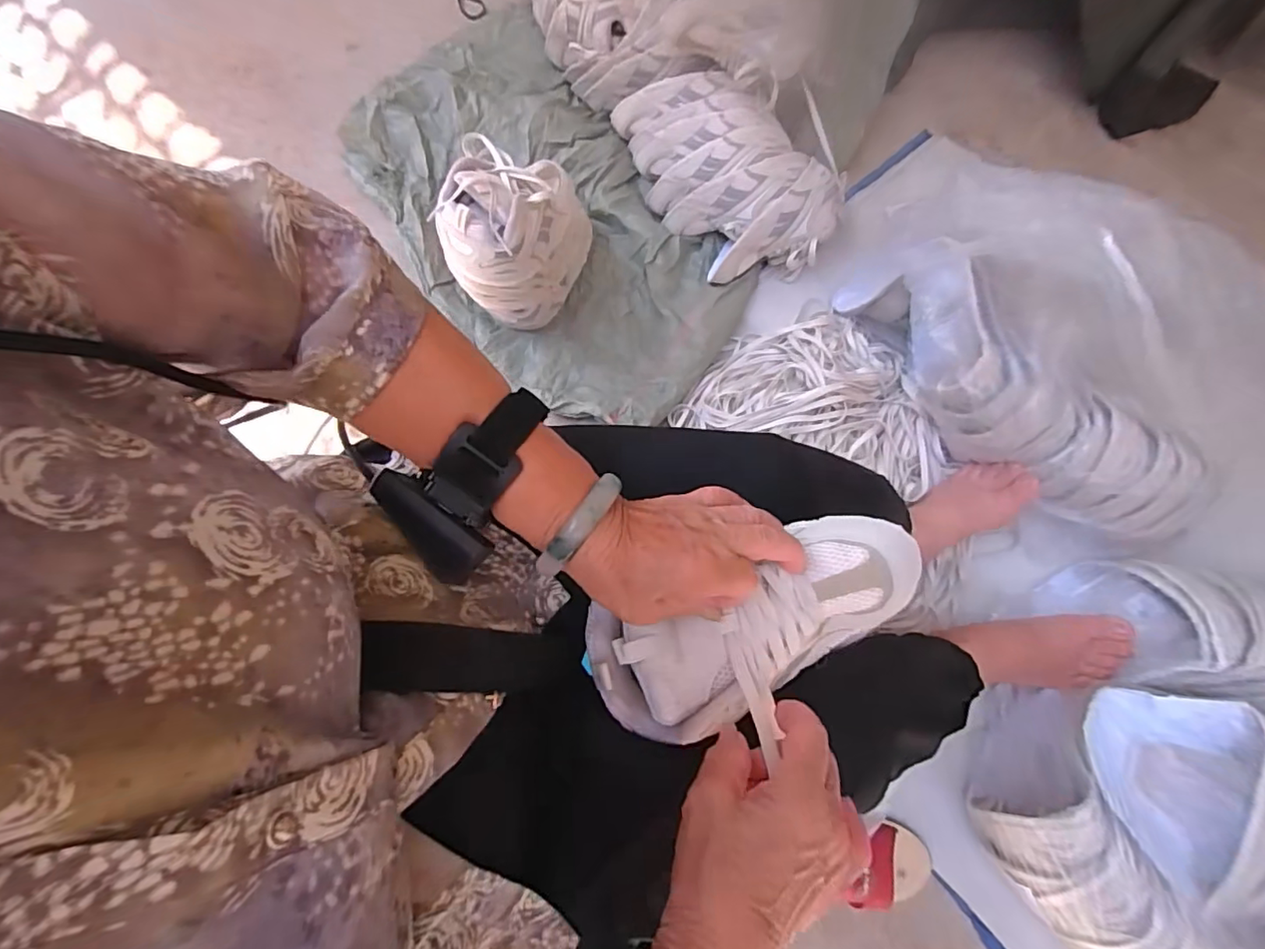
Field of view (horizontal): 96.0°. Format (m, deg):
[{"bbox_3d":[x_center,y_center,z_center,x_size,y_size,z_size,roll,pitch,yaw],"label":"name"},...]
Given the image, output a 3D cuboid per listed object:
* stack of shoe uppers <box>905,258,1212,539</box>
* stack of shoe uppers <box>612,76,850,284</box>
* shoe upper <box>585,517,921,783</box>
[{"bbox_3d":[0.466,-0.068,0.670,0.410,0.178,0.123,38,77,-1],"label":"stack of shoe uppers"},{"bbox_3d":[0.125,-0.445,0.835,0.194,0.124,0.361,-39,76,-10],"label":"stack of shoe uppers"},{"bbox_3d":[0.082,0.099,0.359,0.210,0.060,0.099,-26,74,-6],"label":"shoe upper"}]

